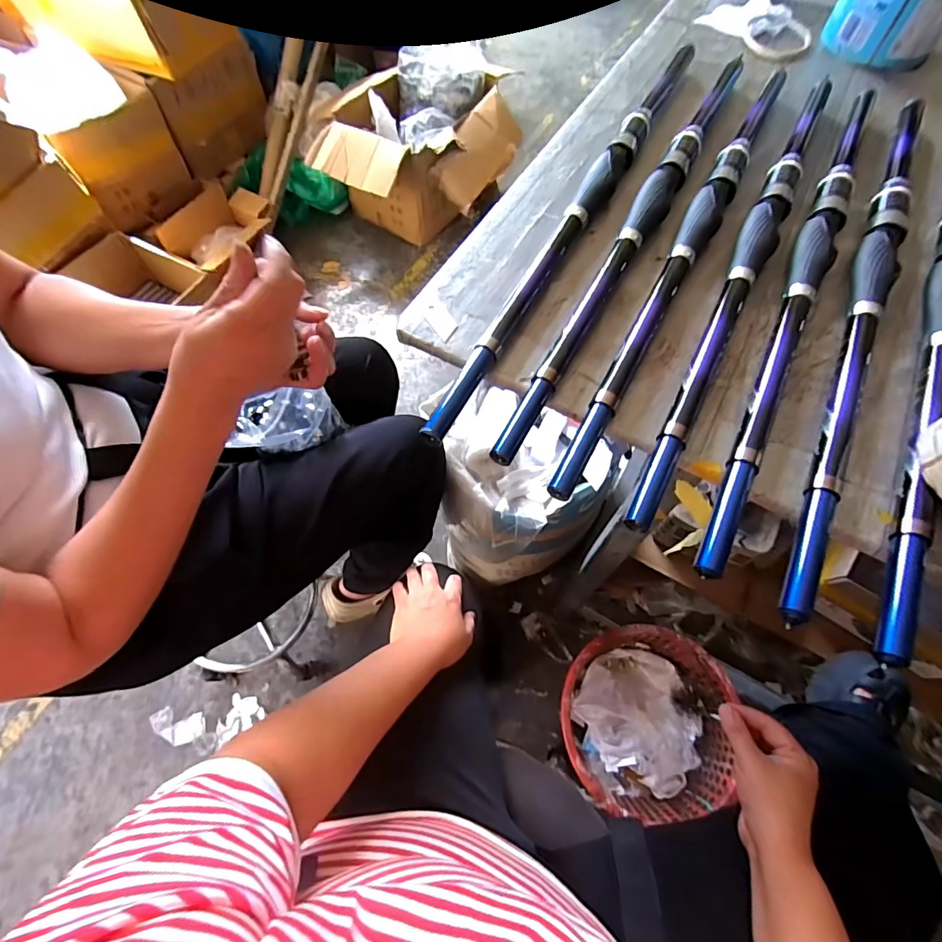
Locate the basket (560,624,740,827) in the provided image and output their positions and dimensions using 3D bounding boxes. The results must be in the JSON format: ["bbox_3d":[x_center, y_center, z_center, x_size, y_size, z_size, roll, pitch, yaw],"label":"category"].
[{"bbox_3d":[0.277,0.410,0.776,0.254,0.121,0.260,2,64,2],"label":"basket"}]

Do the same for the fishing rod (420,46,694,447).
[{"bbox_3d":[0.102,-0.238,0.425,0.026,0.027,0.547,25,67,13],"label":"fishing rod"}]

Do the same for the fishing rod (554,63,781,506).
[{"bbox_3d":[0.194,-0.202,0.408,0.024,0.024,0.556,27,67,14],"label":"fishing rod"}]

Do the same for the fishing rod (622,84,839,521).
[{"bbox_3d":[0.240,-0.186,0.399,0.030,0.022,0.558,28,67,14],"label":"fishing rod"}]

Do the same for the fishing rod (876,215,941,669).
[{"bbox_3d":[0.379,-0.122,0.366,0.033,0.023,0.585,26,67,13],"label":"fishing rod"}]

